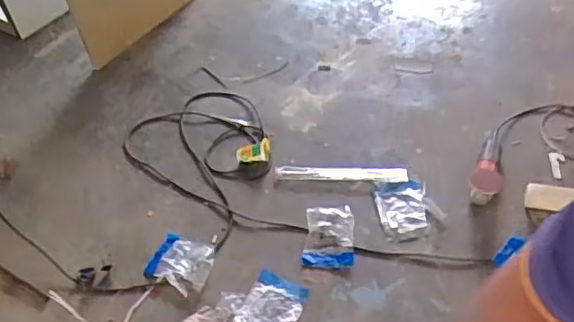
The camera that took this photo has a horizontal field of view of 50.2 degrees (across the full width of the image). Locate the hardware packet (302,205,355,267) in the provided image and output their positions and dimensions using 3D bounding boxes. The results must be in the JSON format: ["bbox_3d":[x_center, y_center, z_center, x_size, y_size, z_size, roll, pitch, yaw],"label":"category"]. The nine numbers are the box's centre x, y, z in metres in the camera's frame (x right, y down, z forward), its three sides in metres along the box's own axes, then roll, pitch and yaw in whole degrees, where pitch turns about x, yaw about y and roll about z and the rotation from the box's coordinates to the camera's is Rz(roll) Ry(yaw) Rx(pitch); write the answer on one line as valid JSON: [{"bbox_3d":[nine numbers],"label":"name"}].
[{"bbox_3d":[0.112,0.198,1.639,0.130,0.026,0.180,-1,44,7],"label":"hardware packet"}]

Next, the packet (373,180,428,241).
[{"bbox_3d":[0.315,0.131,1.697,0.135,0.017,0.194,-1,44,7],"label":"packet"}]

